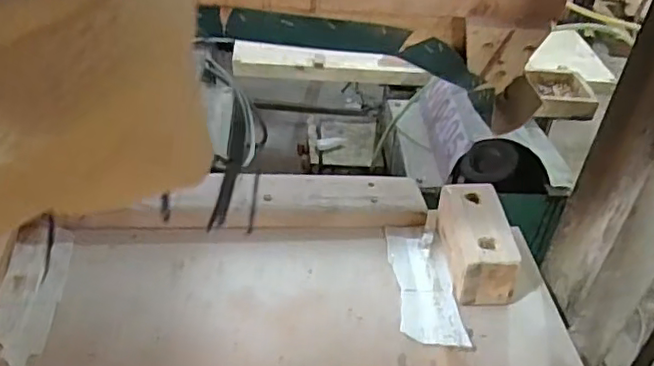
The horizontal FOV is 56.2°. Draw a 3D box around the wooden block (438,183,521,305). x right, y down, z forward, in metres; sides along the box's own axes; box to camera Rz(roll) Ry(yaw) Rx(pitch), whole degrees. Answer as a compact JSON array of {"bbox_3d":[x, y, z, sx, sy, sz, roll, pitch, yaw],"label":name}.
[{"bbox_3d":[0.184,0.073,0.763,0.072,0.077,0.150,1,40,-4],"label":"wooden block"}]

